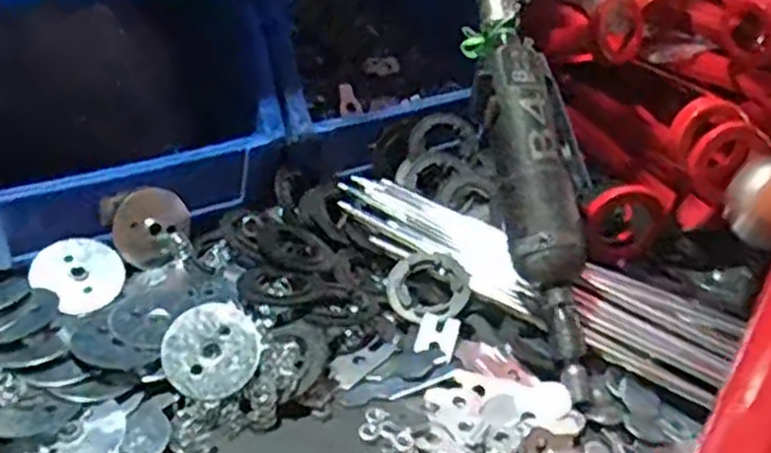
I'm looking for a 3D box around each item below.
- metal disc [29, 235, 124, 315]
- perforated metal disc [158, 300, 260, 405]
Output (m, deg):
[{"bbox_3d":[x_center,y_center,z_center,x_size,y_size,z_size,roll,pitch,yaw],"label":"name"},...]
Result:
[{"bbox_3d":[-0.166,0.025,0.423,0.043,0.004,0.043,13,63,-27],"label":"metal disc"},{"bbox_3d":[-0.085,0.061,0.384,0.046,0.004,0.046,3,66,-6],"label":"perforated metal disc"}]

